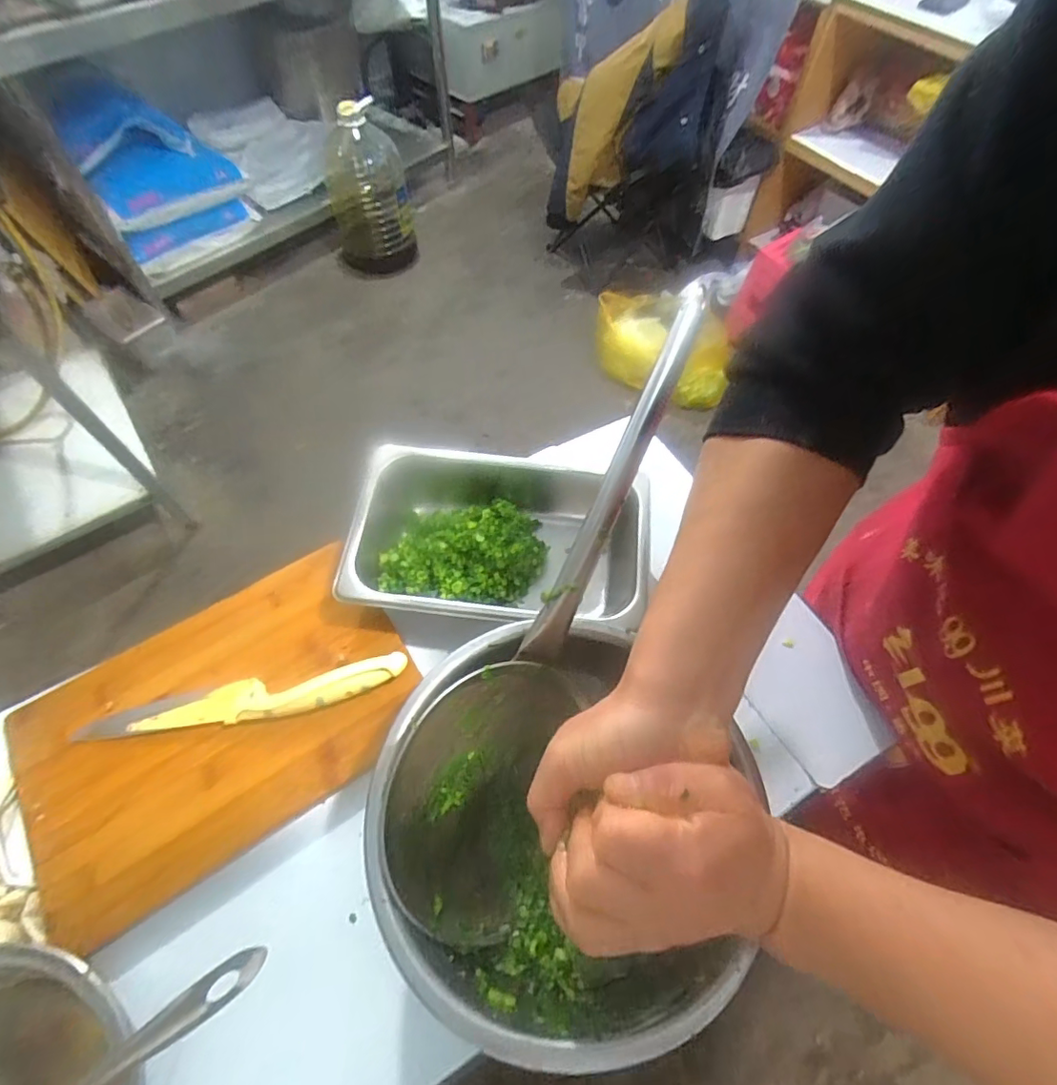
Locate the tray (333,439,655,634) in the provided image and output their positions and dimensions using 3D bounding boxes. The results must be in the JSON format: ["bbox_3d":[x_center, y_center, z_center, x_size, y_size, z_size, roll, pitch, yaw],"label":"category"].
[{"bbox_3d":[-0.034,0.006,0.501,0.263,0.092,0.162,7,60,4],"label":"tray"}]

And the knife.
[{"bbox_3d":[-0.226,0.125,0.428,0.250,0.023,0.036,-10,60,-6],"label":"knife"}]

